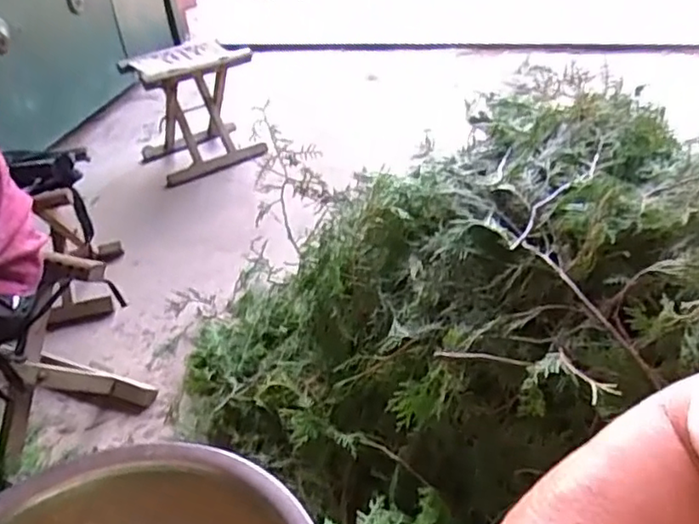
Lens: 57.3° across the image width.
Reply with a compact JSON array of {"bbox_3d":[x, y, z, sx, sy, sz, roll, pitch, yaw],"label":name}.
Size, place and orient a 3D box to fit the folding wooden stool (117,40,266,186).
[{"bbox_3d":[-0.397,-0.395,1.621,0.266,0.259,0.238,-23,37,-24],"label":"folding wooden stool"}]

